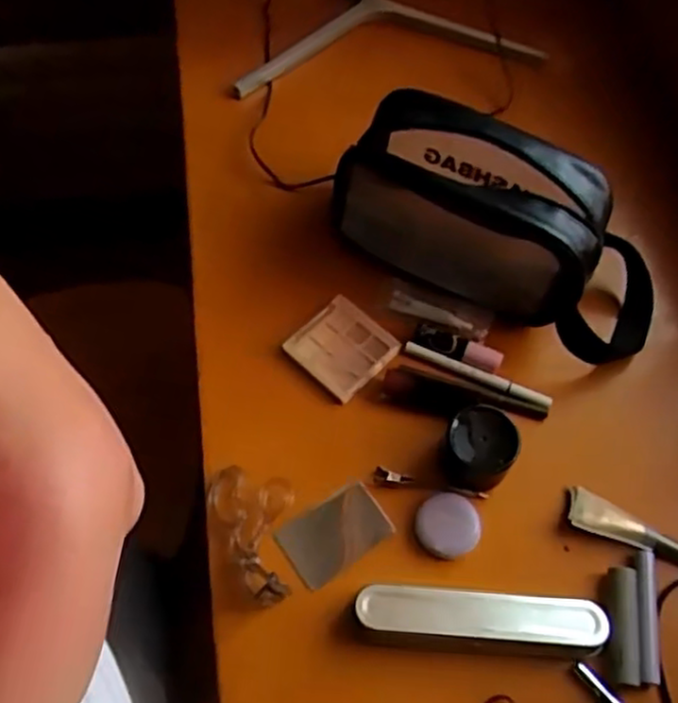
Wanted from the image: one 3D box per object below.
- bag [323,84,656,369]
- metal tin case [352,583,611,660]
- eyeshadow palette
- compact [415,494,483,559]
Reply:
[{"bbox_3d":[0.134,-0.109,0.582,0.264,0.120,0.109,25,65,12],"label":"bag"},{"bbox_3d":[0.095,0.182,0.489,0.165,0.022,0.040,4,62,1],"label":"metal tin case"},{"bbox_3d":[0.003,-0.003,0.599,0.073,0.015,0.072,-41,70,-19],"label":"eyeshadow palette"},{"bbox_3d":[0.080,0.126,0.527,0.045,0.020,0.043,0,62,0],"label":"compact"}]

